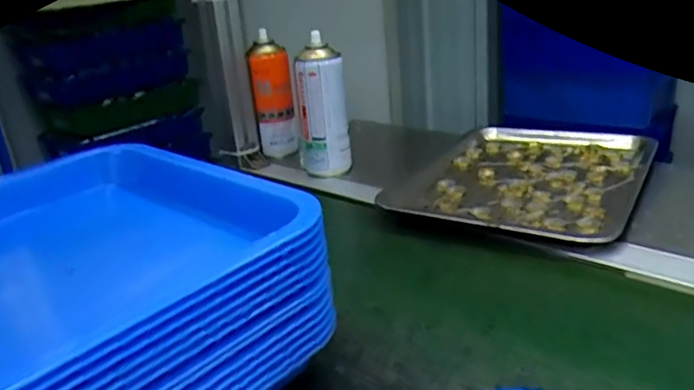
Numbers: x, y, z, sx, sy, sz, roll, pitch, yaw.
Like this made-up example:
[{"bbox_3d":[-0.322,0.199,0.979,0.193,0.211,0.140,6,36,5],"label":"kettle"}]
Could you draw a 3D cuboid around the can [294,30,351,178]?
[{"bbox_3d":[-0.033,-0.112,0.774,0.064,0.172,0.052,-6,23,-1],"label":"can"}]

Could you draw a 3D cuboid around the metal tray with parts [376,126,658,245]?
[{"bbox_3d":[0.220,-0.030,0.724,0.260,0.022,0.325,9,28,31],"label":"metal tray with parts"}]

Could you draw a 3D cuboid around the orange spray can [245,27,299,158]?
[{"bbox_3d":[-0.107,-0.140,0.866,0.056,0.164,0.053,-6,23,-1],"label":"orange spray can"}]

